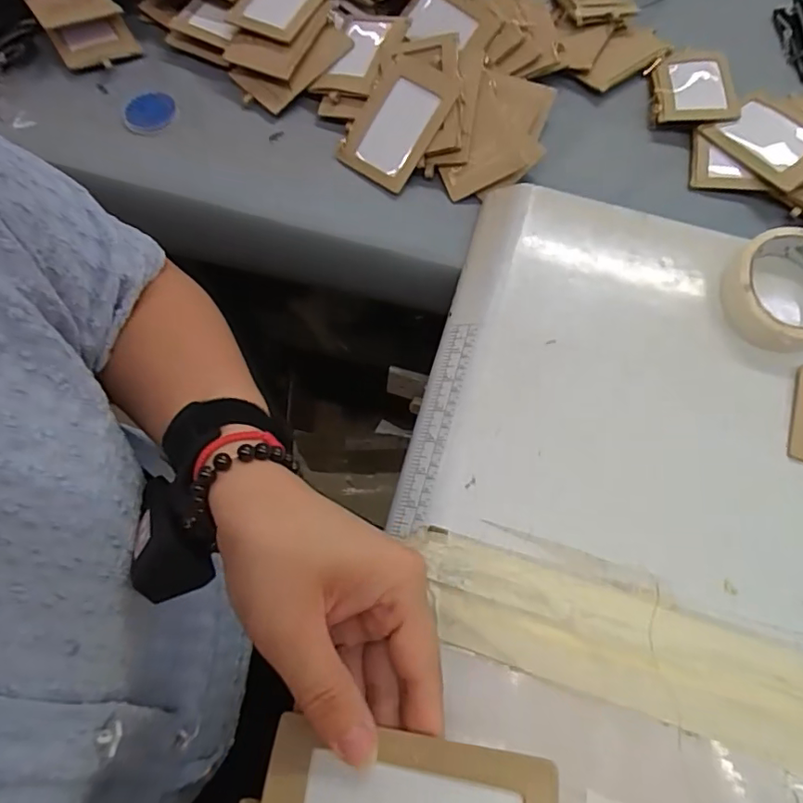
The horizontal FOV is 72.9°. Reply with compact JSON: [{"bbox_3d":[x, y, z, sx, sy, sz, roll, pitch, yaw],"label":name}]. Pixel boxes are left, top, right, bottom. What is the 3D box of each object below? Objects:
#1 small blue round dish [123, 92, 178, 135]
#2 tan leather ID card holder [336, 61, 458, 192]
[{"bbox_3d":[-0.245,-0.282,0.530,0.045,0.006,0.049,1,69,-1],"label":"small blue round dish"},{"bbox_3d":[-0.007,-0.261,0.507,0.082,0.008,0.107,37,101,17],"label":"tan leather ID card holder"}]

